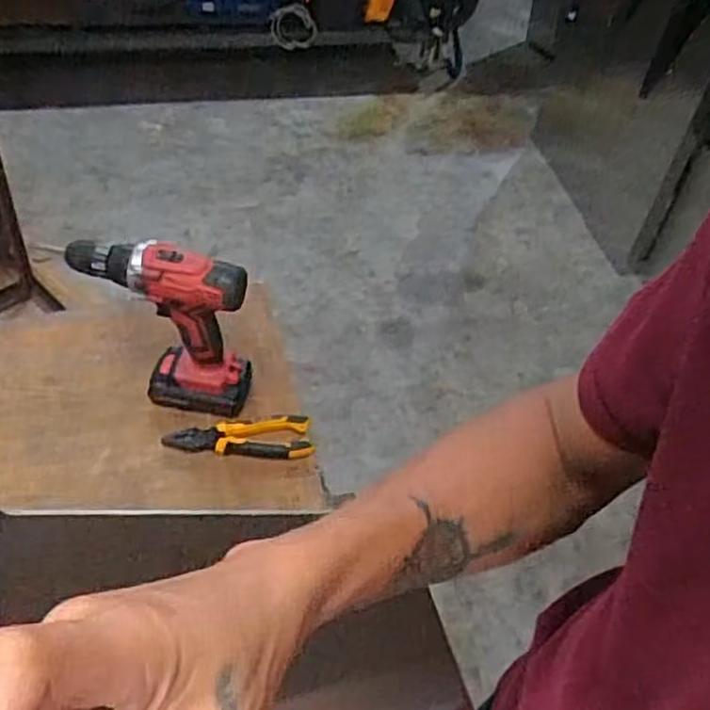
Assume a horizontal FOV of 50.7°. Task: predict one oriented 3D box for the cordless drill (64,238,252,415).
[{"bbox_3d":[-0.207,-0.032,0.819,0.179,0.206,0.063,12,46,4],"label":"cordless drill"}]

